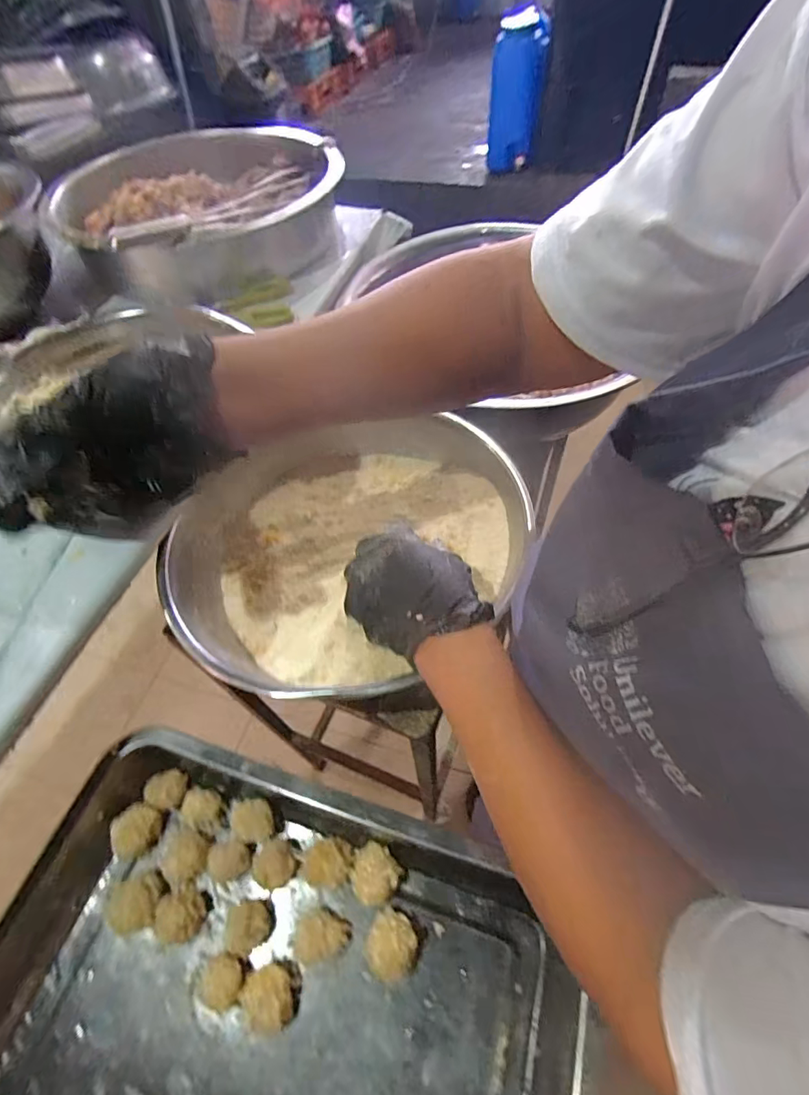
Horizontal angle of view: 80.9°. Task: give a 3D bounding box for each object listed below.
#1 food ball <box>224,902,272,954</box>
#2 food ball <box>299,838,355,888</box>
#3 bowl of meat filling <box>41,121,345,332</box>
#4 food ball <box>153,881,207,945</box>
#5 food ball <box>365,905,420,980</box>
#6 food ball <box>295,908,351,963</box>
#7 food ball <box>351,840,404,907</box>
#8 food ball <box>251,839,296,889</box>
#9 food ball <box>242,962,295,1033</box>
[{"bbox_3d":[-0.112,0.275,0.344,0.028,0.022,0.029,-2,56,3],"label":"food ball"},{"bbox_3d":[-0.060,0.237,0.359,0.039,0.028,0.031,7,57,9],"label":"food ball"},{"bbox_3d":[-0.229,-0.408,0.599,0.266,0.107,0.340,22,60,18],"label":"bowl of meat filling"},{"bbox_3d":[-0.164,0.269,0.348,0.033,0.025,0.029,32,63,23],"label":"food ball"},{"bbox_3d":[-0.008,0.274,0.328,0.033,0.030,0.036,-2,56,3],"label":"food ball"},{"bbox_3d":[-0.058,0.276,0.339,0.035,0.030,0.027,-4,56,1],"label":"food ball"},{"bbox_3d":[-0.023,0.242,0.355,0.034,0.023,0.036,-2,56,3],"label":"food ball"},{"bbox_3d":[-0.099,0.243,0.364,0.030,0.024,0.029,-2,56,3],"label":"food ball"},{"bbox_3d":[-0.091,0.303,0.321,0.031,0.027,0.033,-2,56,3],"label":"food ball"}]

